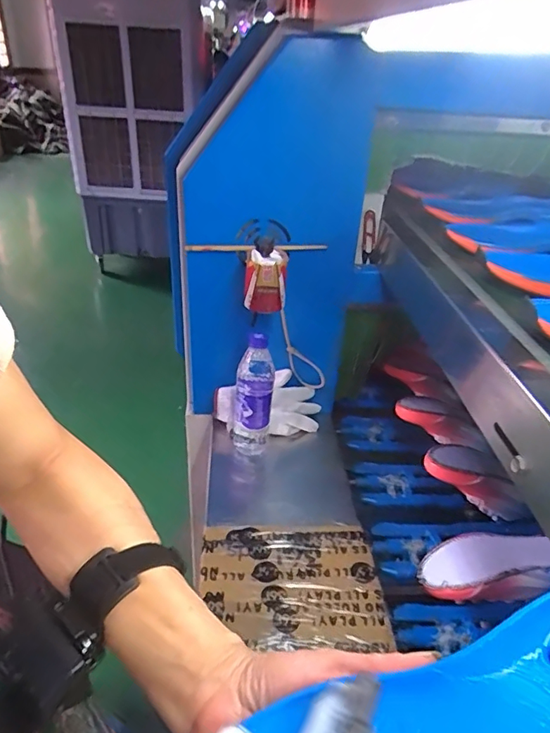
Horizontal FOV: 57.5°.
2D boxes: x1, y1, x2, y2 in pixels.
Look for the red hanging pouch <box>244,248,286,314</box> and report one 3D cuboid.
[{"bbox_3d":[-0.016,-0.136,0.800,0.065,0.087,0.057,2,32,-7],"label":"red hanging pouch"}]

